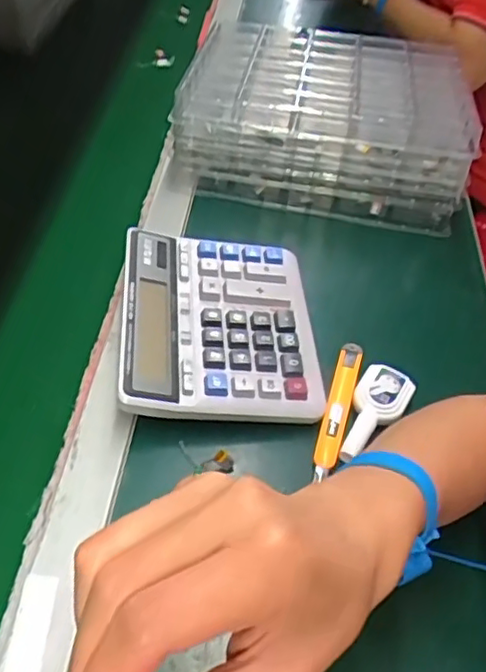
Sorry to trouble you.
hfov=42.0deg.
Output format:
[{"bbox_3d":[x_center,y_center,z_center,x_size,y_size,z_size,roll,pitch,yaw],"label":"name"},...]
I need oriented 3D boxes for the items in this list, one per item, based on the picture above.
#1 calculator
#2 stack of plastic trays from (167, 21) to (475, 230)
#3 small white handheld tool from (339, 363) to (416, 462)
[{"bbox_3d":[-0.021,-0.011,0.523,0.152,0.041,0.181,-1,48,-6],"label":"calculator"},{"bbox_3d":[0.094,-0.256,0.723,0.301,0.103,0.248,10,48,4],"label":"stack of plastic trays"},{"bbox_3d":[0.098,0.057,0.482,0.039,0.012,0.086,29,52,19],"label":"small white handheld tool"}]

